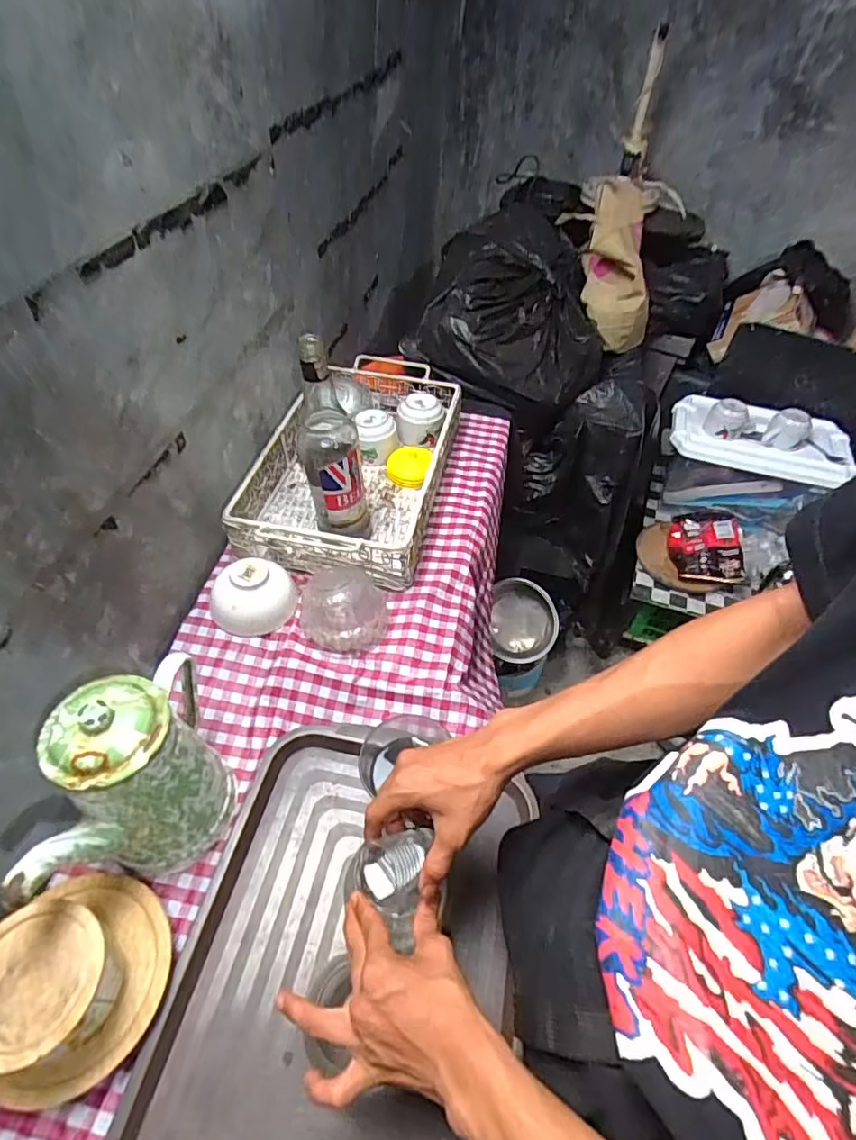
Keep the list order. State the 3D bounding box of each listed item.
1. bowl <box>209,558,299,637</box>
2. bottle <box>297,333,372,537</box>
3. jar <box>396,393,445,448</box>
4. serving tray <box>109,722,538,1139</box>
[{"bbox_3d":[-0.216,0.032,0.694,0.096,0.055,0.080,-3,49,-6],"label":"bowl"},{"bbox_3d":[-0.119,-0.151,0.692,0.076,0.285,0.066,-7,49,-9],"label":"bottle"},{"bbox_3d":[-0.013,-0.245,0.924,0.076,0.074,0.067,-1,49,-4],"label":"jar"},{"bbox_3d":[-0.070,0.361,0.503,0.295,0.036,0.414,9,49,5],"label":"serving tray"}]

